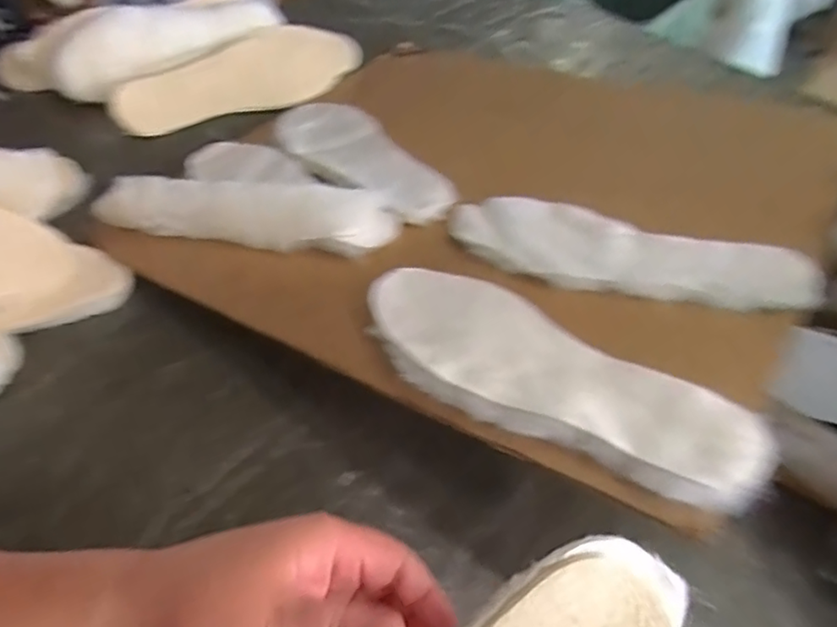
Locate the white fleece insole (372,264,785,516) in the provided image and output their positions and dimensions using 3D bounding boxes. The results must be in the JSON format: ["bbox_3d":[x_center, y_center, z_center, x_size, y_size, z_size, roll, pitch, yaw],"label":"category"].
[{"bbox_3d":[0.080,0.039,0.411,0.106,0.013,0.277,-38,52,-27],"label":"white fleece insole"}]

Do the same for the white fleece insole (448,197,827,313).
[{"bbox_3d":[0.159,-0.047,0.497,0.282,0.012,0.088,17,57,22],"label":"white fleece insole"}]

